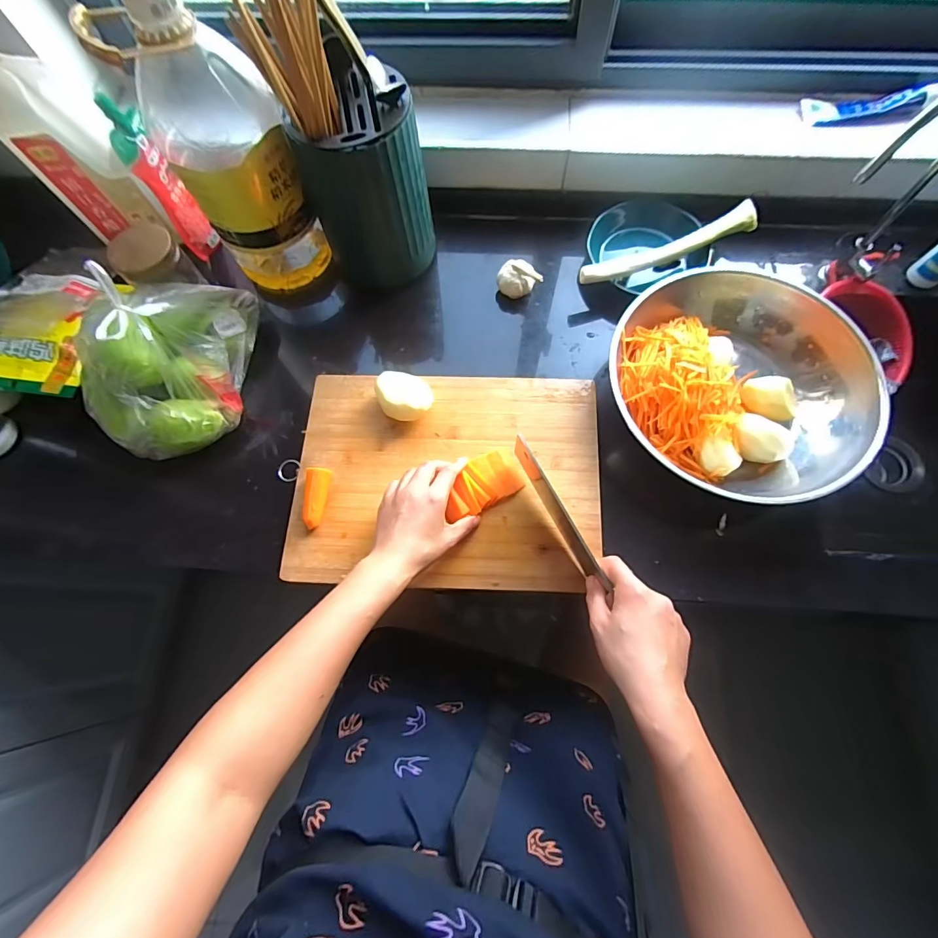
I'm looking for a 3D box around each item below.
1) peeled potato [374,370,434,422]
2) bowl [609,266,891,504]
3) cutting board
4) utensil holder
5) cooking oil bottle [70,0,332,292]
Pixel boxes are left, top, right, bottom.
[{"bbox_3d":[-0.084,-0.091,0.550,0.073,0.038,0.057,40,77,13],"label":"peeled potato"},{"bbox_3d":[0.329,-0.106,0.539,0.305,0.073,0.291,32,76,12],"label":"bowl"},{"bbox_3d":[-0.027,0.004,0.529,0.367,0.024,0.269,1,72,2],"label":"cutting board"},{"bbox_3d":[-0.129,-0.360,0.561,0.151,0.192,0.130,-19,72,-4],"label":"utensil holder"},{"bbox_3d":[-0.283,-0.374,0.522,0.131,0.308,0.120,-34,74,-9],"label":"cooking oil bottle"}]

